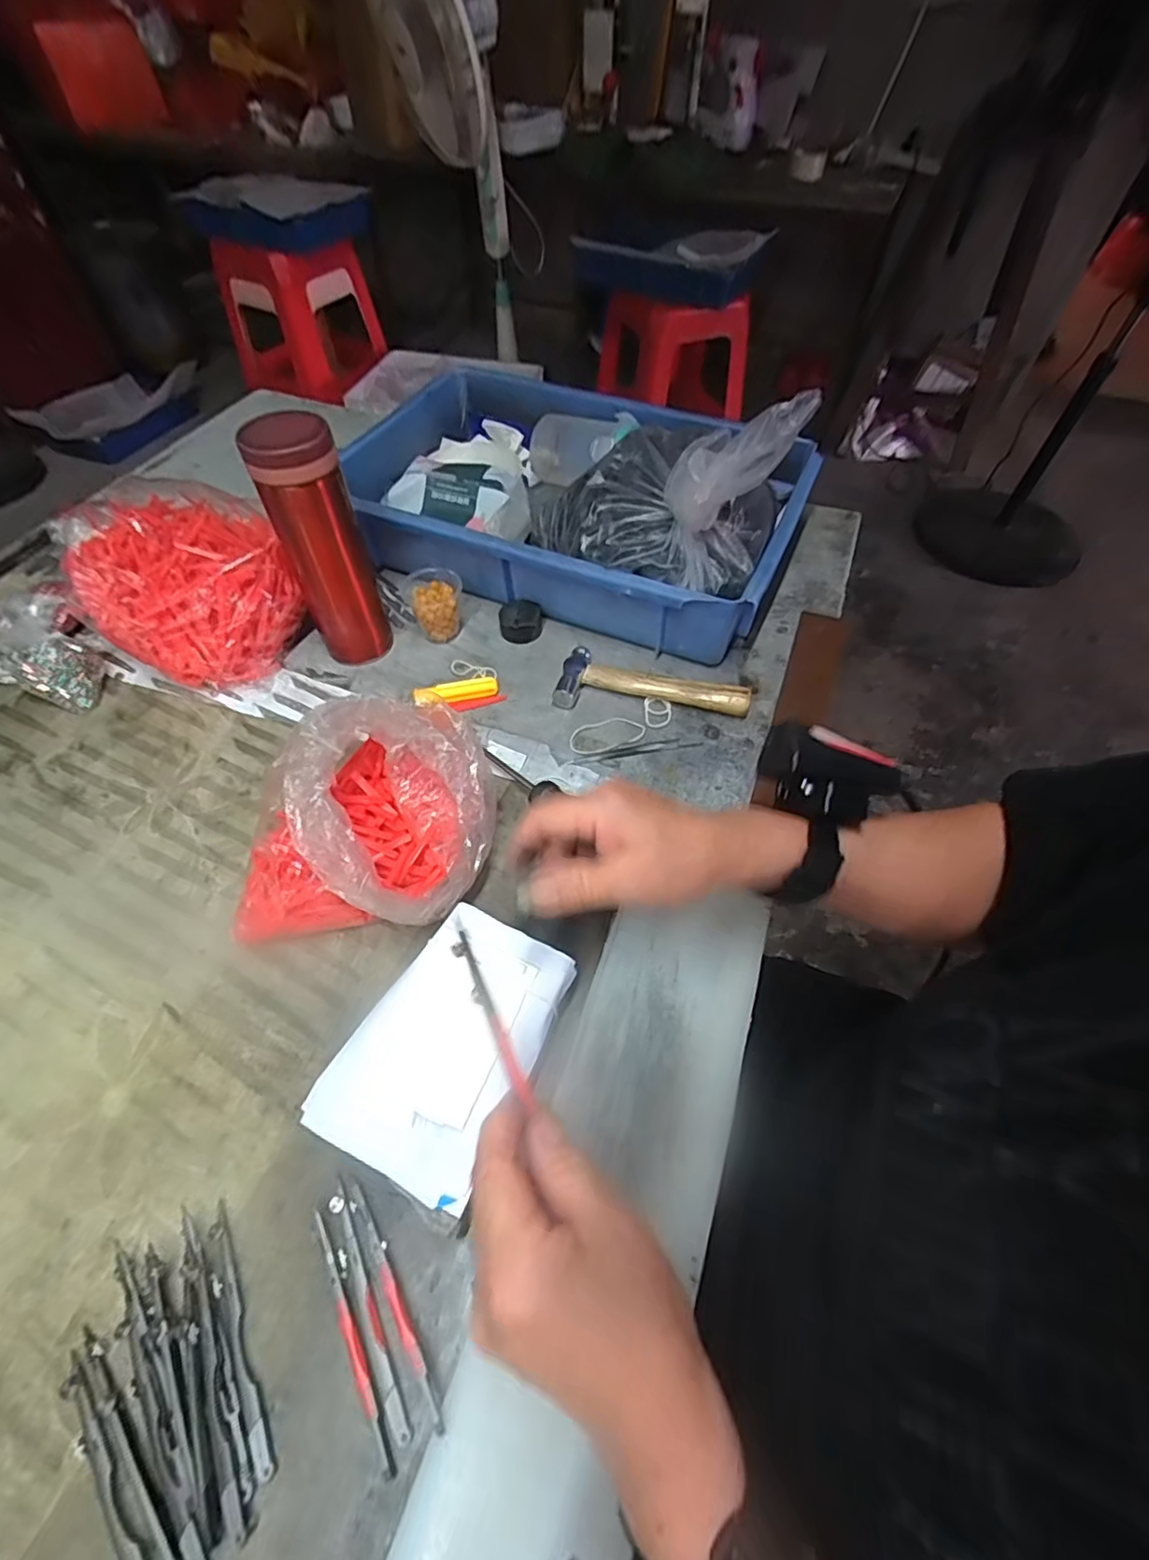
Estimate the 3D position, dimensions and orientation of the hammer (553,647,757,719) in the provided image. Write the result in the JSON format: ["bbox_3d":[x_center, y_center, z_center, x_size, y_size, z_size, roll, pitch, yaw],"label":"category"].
[{"bbox_3d":[0.064,-0.078,0.503,0.155,0.023,0.051,8,55,4],"label":"hammer"}]

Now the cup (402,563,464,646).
[{"bbox_3d":[-0.126,-0.158,0.548,0.049,0.050,0.052,1,55,-1],"label":"cup"}]

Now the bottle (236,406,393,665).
[{"bbox_3d":[-0.195,-0.180,0.481,0.056,0.187,0.053,8,55,4],"label":"bottle"}]

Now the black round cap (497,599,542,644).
[{"bbox_3d":[-0.049,-0.146,0.555,0.038,0.026,0.045,-1,55,-2],"label":"black round cap"}]

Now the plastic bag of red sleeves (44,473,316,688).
[{"bbox_3d":[-0.335,-0.171,0.523,0.157,0.100,0.196,-37,64,-23],"label":"plastic bag of red sleeves"}]

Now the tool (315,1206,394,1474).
[{"bbox_3d":[-0.102,0.254,0.280,0.010,0.012,0.101,-22,59,-16],"label":"tool"}]

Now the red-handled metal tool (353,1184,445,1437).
[{"bbox_3d":[-0.084,0.241,0.283,0.008,0.012,0.100,-28,60,-19],"label":"red-handled metal tool"}]

